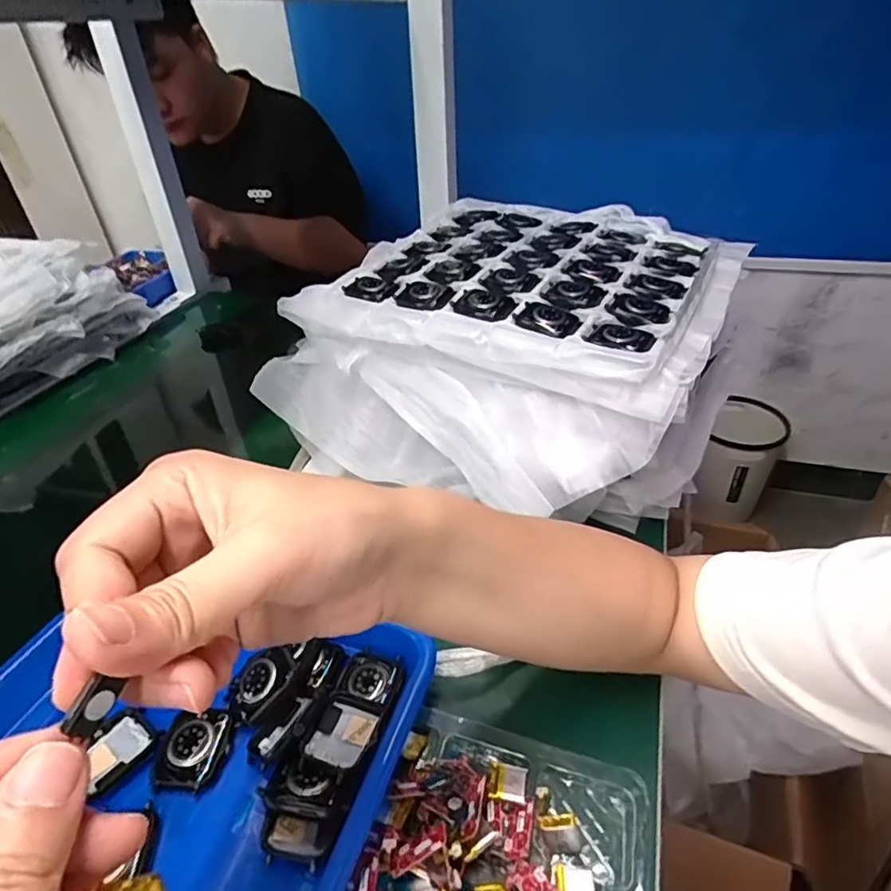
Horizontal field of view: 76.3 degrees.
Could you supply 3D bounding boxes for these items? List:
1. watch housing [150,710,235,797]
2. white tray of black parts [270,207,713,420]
[{"bbox_3d":[-0.137,0.165,0.310,0.034,0.013,0.038,3,37,9],"label":"watch housing"},{"bbox_3d":[0.063,-0.149,0.503,0.312,0.032,0.242,17,47,24],"label":"white tray of black parts"}]

